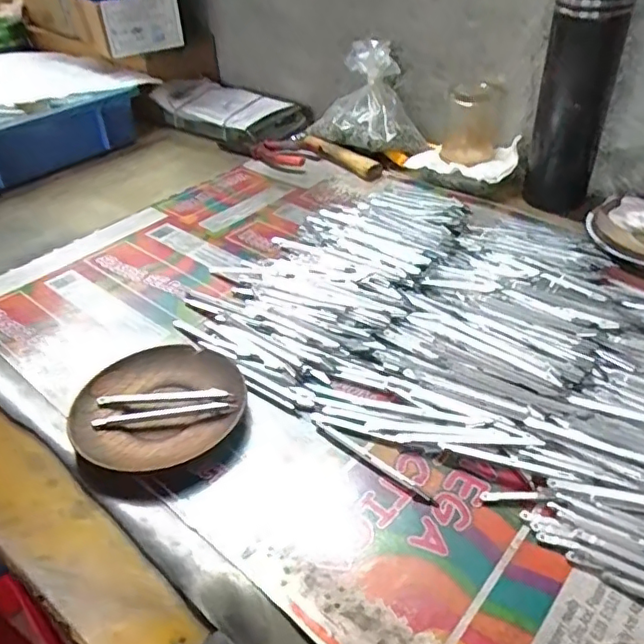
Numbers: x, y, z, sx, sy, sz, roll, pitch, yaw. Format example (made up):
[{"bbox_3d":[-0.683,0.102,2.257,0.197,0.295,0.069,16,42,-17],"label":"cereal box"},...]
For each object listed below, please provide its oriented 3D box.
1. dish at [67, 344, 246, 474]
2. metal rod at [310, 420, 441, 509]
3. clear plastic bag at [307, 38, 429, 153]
[{"bbox_3d":[-0.110,0.058,0.402,0.110,0.020,0.114,-2,39,2],"label":"dish"},{"bbox_3d":[0.031,0.089,0.367,0.096,0.004,0.008,28,52,33],"label":"metal rod"},{"bbox_3d":[0.056,-0.271,0.711,0.157,0.117,0.073,14,43,22],"label":"clear plastic bag"}]

